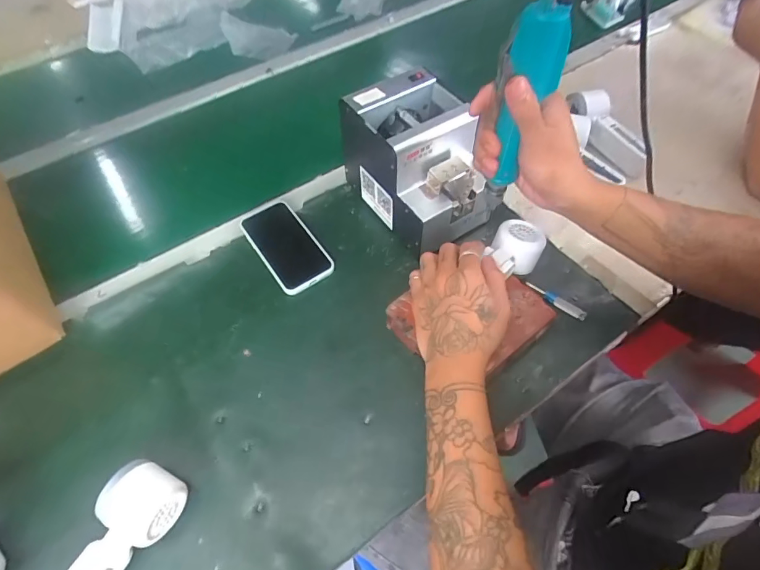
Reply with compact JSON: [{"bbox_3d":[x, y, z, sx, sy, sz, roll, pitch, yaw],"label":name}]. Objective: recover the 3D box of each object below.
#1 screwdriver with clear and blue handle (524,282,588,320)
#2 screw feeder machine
[{"bbox_3d":[0.215,0.019,0.534,0.078,0.006,0.015,33,63,21],"label":"screwdriver with clear and blue handle"},{"bbox_3d":[0.054,-0.159,0.571,0.134,0.147,0.172,-26,60,-15],"label":"screw feeder machine"}]

